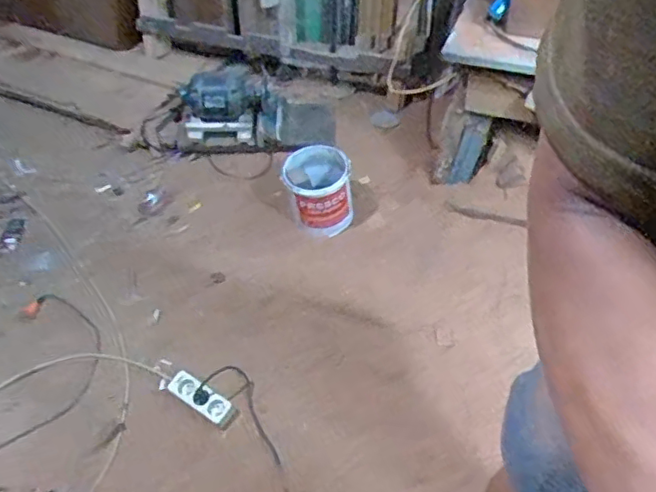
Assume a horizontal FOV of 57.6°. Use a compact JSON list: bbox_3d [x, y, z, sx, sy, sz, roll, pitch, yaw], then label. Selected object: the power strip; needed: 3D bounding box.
[{"bbox_3d":[-0.298,0.347,1.382,0.173,0.032,0.056,30,58,23],"label":"power strip"}]

